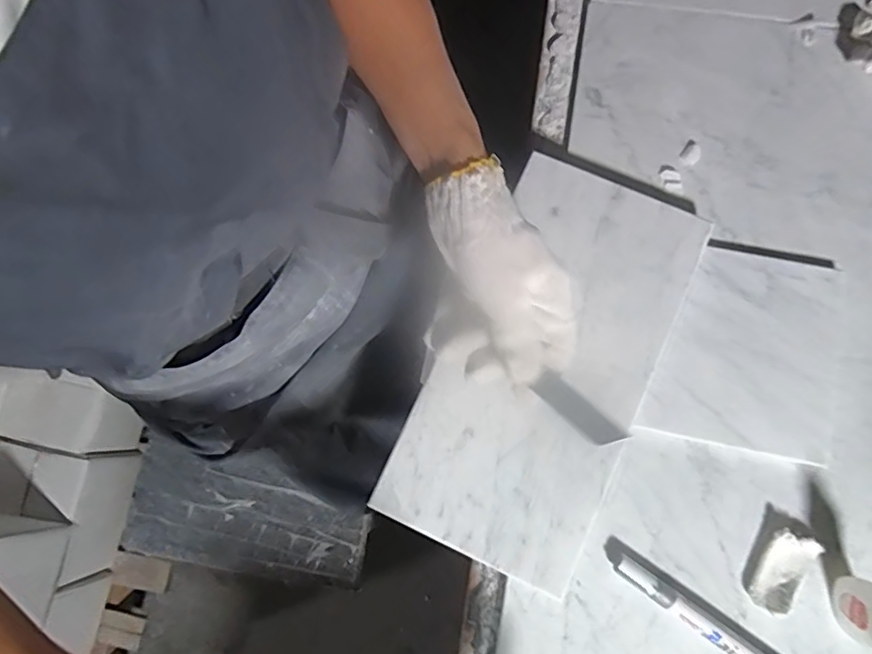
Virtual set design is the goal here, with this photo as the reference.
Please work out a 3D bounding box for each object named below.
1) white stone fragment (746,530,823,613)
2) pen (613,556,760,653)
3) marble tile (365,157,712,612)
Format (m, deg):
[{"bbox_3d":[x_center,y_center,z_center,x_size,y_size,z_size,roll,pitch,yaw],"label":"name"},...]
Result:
[{"bbox_3d":[0.245,0.173,0.400,0.033,0.014,0.057,34,80,9],"label":"white stone fragment"},{"bbox_3d":[0.189,0.209,0.394,0.145,0.015,0.015,35,81,9],"label":"pen"},{"bbox_3d":[0.083,0.026,0.423,0.160,0.015,0.301,30,82,8],"label":"marble tile"}]

